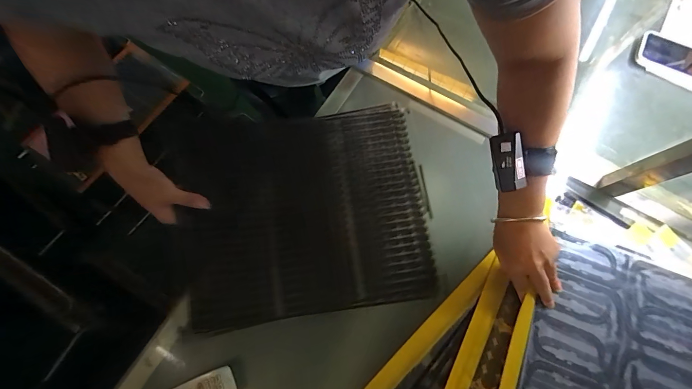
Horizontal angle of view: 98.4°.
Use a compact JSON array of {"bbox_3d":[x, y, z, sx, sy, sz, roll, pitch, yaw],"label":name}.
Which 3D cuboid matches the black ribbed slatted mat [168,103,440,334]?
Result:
[{"bbox_3d":[-0.071,0.020,0.506,0.393,0.032,0.341,-7,75,-6],"label":"black ribbed slatted mat"}]

